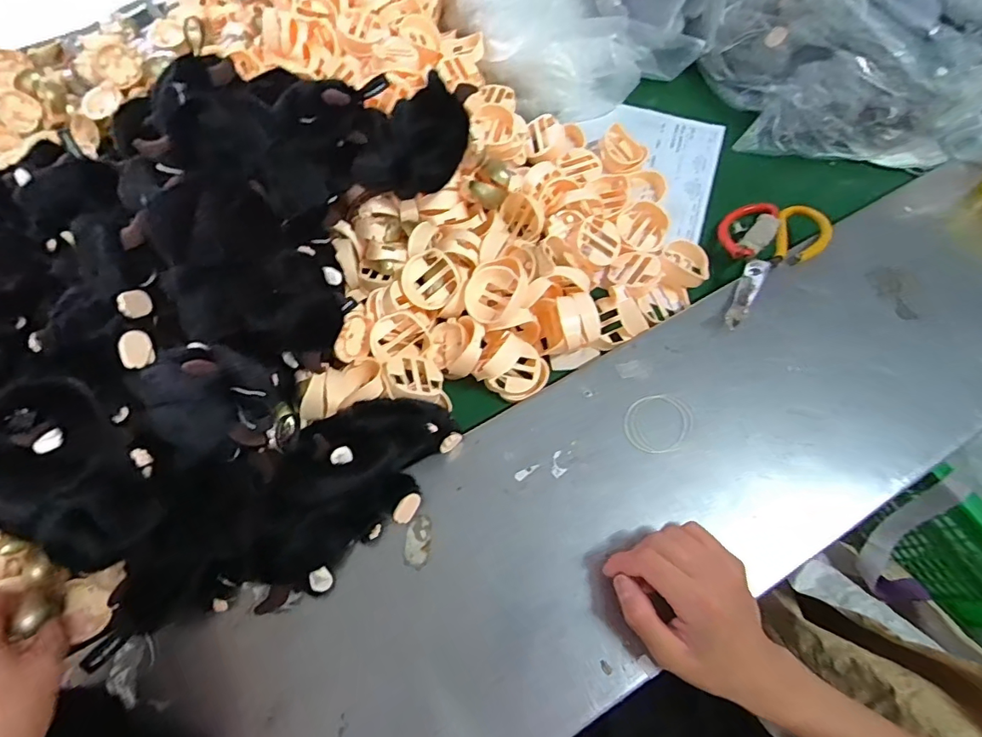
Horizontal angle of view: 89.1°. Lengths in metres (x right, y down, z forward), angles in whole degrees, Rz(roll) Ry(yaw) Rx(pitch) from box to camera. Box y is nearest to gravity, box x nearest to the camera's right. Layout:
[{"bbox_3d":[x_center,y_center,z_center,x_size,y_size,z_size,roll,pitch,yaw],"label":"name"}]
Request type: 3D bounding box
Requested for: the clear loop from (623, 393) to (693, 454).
[{"bbox_3d":[0.157,0.051,0.464,0.063,0.004,0.054,-9,69,0],"label":"clear loop"}]

